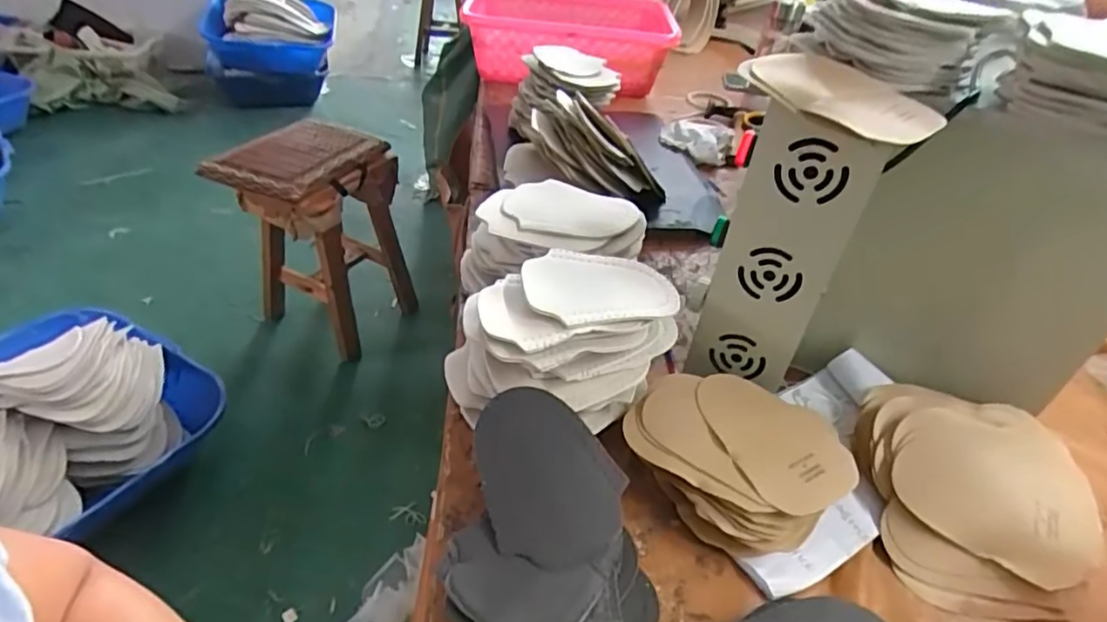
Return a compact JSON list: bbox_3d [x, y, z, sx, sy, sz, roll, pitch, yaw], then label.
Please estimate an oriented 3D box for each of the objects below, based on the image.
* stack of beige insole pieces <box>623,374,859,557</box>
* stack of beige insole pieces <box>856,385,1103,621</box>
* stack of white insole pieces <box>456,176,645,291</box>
[{"bbox_3d":[0.146,0.113,0.488,0.131,0.051,0.159,-27,49,-35],"label":"stack of beige insole pieces"},{"bbox_3d":[0.330,0.140,0.480,0.153,0.074,0.170,7,38,0],"label":"stack of beige insole pieces"},{"bbox_3d":[-0.006,-0.072,0.649,0.176,0.095,0.122,0,39,-9],"label":"stack of white insole pieces"}]

